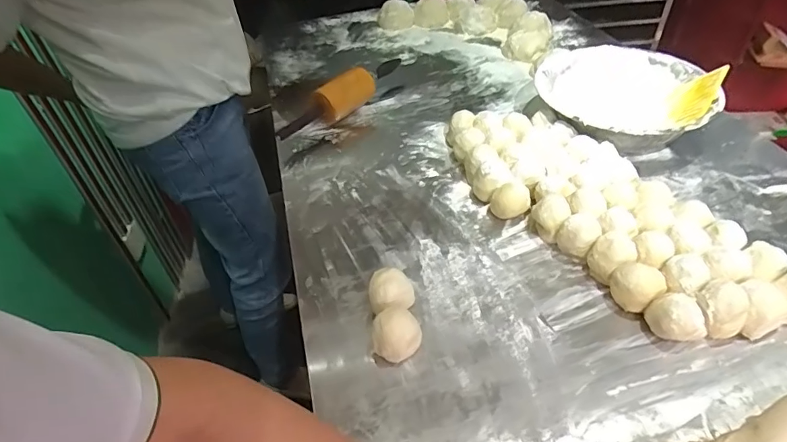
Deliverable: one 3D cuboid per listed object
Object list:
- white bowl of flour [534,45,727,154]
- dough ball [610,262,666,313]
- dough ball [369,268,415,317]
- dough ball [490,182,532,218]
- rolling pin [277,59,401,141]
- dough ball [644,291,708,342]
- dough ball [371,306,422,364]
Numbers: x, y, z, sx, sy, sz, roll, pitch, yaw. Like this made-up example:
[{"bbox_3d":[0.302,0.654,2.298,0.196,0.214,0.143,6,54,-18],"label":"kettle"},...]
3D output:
[{"bbox_3d":[0.384,-0.192,0.782,0.258,0.100,0.254,3,44,10],"label":"white bowl of flour"},{"bbox_3d":[0.281,0.080,0.534,0.052,0.052,0.042,27,52,29],"label":"dough ball"},{"bbox_3d":[-0.002,0.090,0.544,0.051,0.055,0.048,-3,44,3],"label":"dough ball"},{"bbox_3d":[0.166,-0.028,0.656,0.051,0.047,0.040,1,44,7],"label":"dough ball"},{"bbox_3d":[-0.086,-0.250,0.894,0.057,0.074,0.341,27,53,30],"label":"rolling pin"},{"bbox_3d":[0.308,0.108,0.504,0.054,0.051,0.046,-11,44,-6],"label":"dough ball"},{"bbox_3d":[0.004,0.127,0.511,0.052,0.049,0.046,-3,44,2],"label":"dough ball"}]

